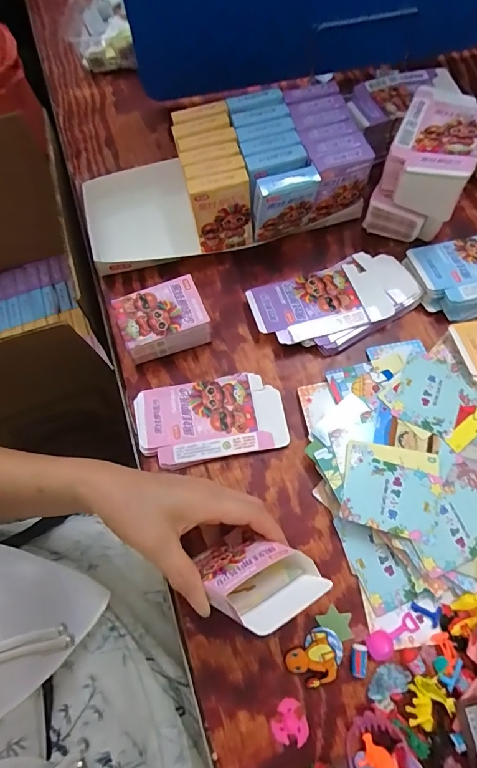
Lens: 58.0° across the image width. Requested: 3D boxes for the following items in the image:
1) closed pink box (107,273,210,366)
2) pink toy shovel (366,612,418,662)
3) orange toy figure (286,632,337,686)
[{"bbox_3d":[-0.083,-0.069,0.478,0.092,0.049,0.069,-18,67,-4],"label":"closed pink box"},{"bbox_3d":[0.132,0.215,0.366,0.049,0.006,0.020,-28,68,-9],"label":"pink toy shovel"},{"bbox_3d":[0.063,0.235,0.362,0.039,0.010,0.032,-28,68,-9],"label":"orange toy figure"}]

